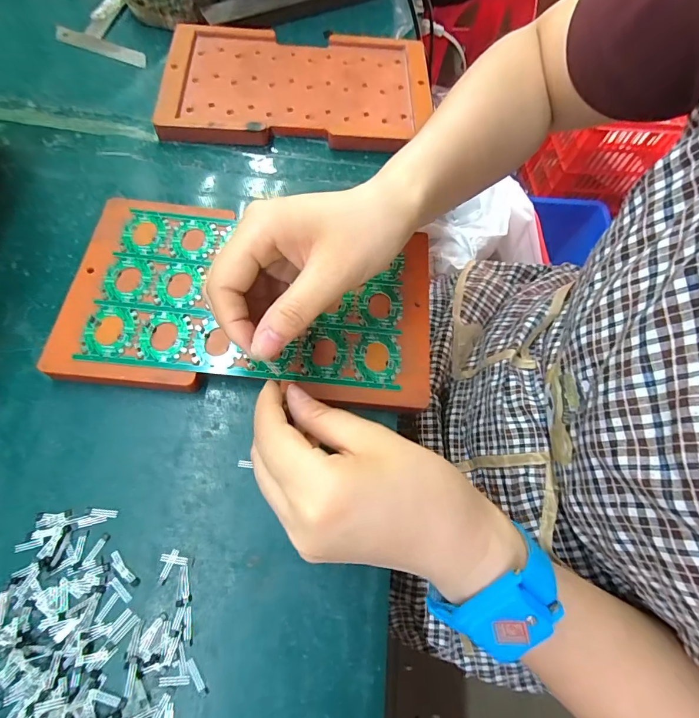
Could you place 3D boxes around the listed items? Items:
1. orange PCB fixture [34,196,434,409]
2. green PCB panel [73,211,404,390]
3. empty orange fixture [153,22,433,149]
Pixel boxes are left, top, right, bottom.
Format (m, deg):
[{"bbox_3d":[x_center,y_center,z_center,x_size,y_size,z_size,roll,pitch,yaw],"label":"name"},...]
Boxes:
[{"bbox_3d":[-0.064,-0.040,0.271,0.238,0.008,0.136,9,67,1],"label":"orange PCB fixture"},{"bbox_3d":[-0.064,-0.045,0.273,0.198,0.005,0.119,5,67,-1],"label":"green PCB panel"},{"bbox_3d":[-0.045,-0.257,0.372,0.236,0.015,0.143,0,67,-3],"label":"empty orange fixture"}]

